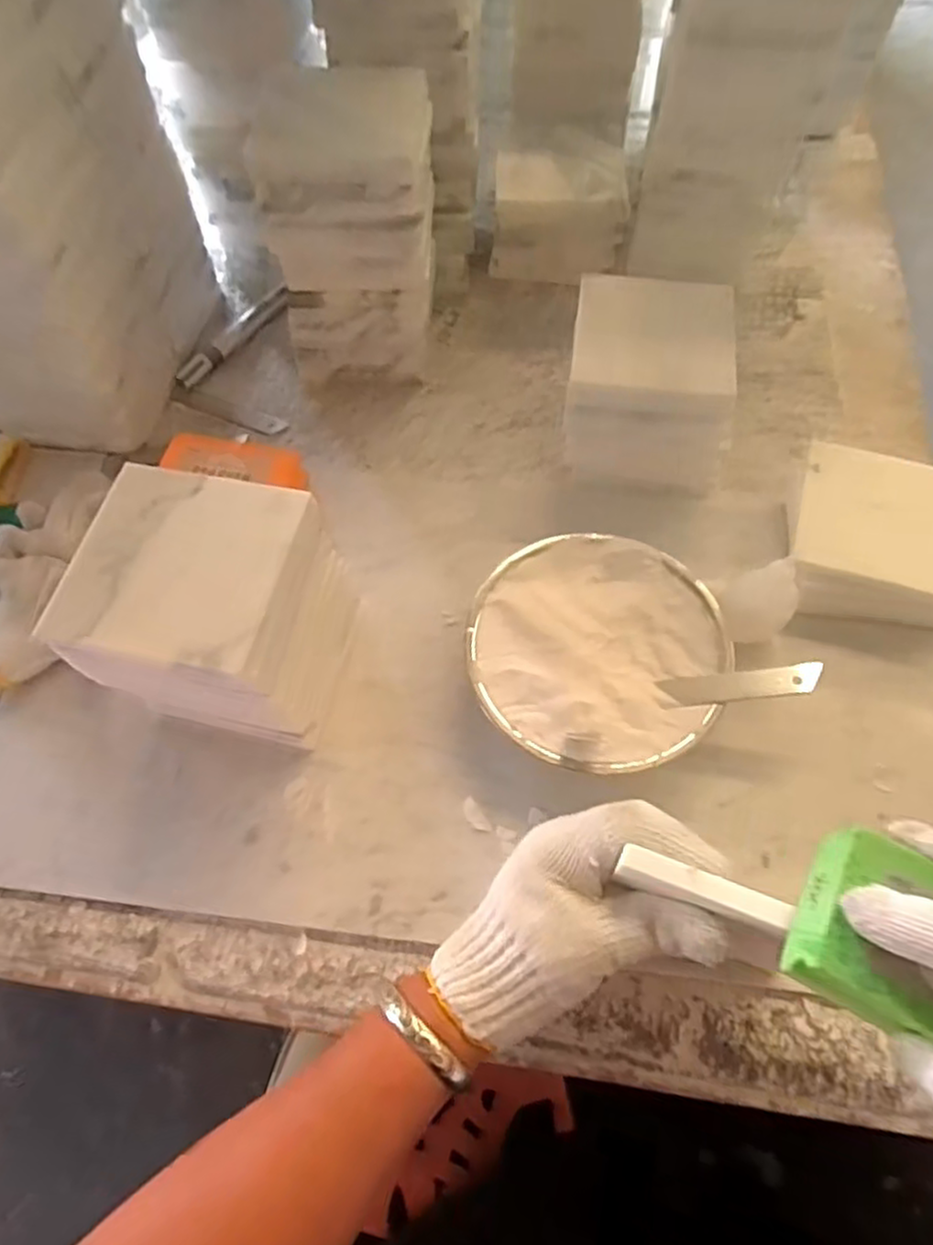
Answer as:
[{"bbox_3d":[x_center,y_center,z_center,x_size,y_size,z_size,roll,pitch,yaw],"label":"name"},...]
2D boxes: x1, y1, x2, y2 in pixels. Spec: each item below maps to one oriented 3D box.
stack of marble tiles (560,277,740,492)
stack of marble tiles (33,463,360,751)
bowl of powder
[{"bbox_3d":[0.123,-0.158,0.496,0.116,0.101,0.109,5,62,3],"label":"stack of marble tiles"},{"bbox_3d":[-0.132,0.003,0.395,0.112,0.133,0.111,12,64,4],"label":"stack of marble tiles"},{"bbox_3d":[0.074,0.019,0.429,0.146,0.040,0.145,20,64,8],"label":"bowl of powder"}]

